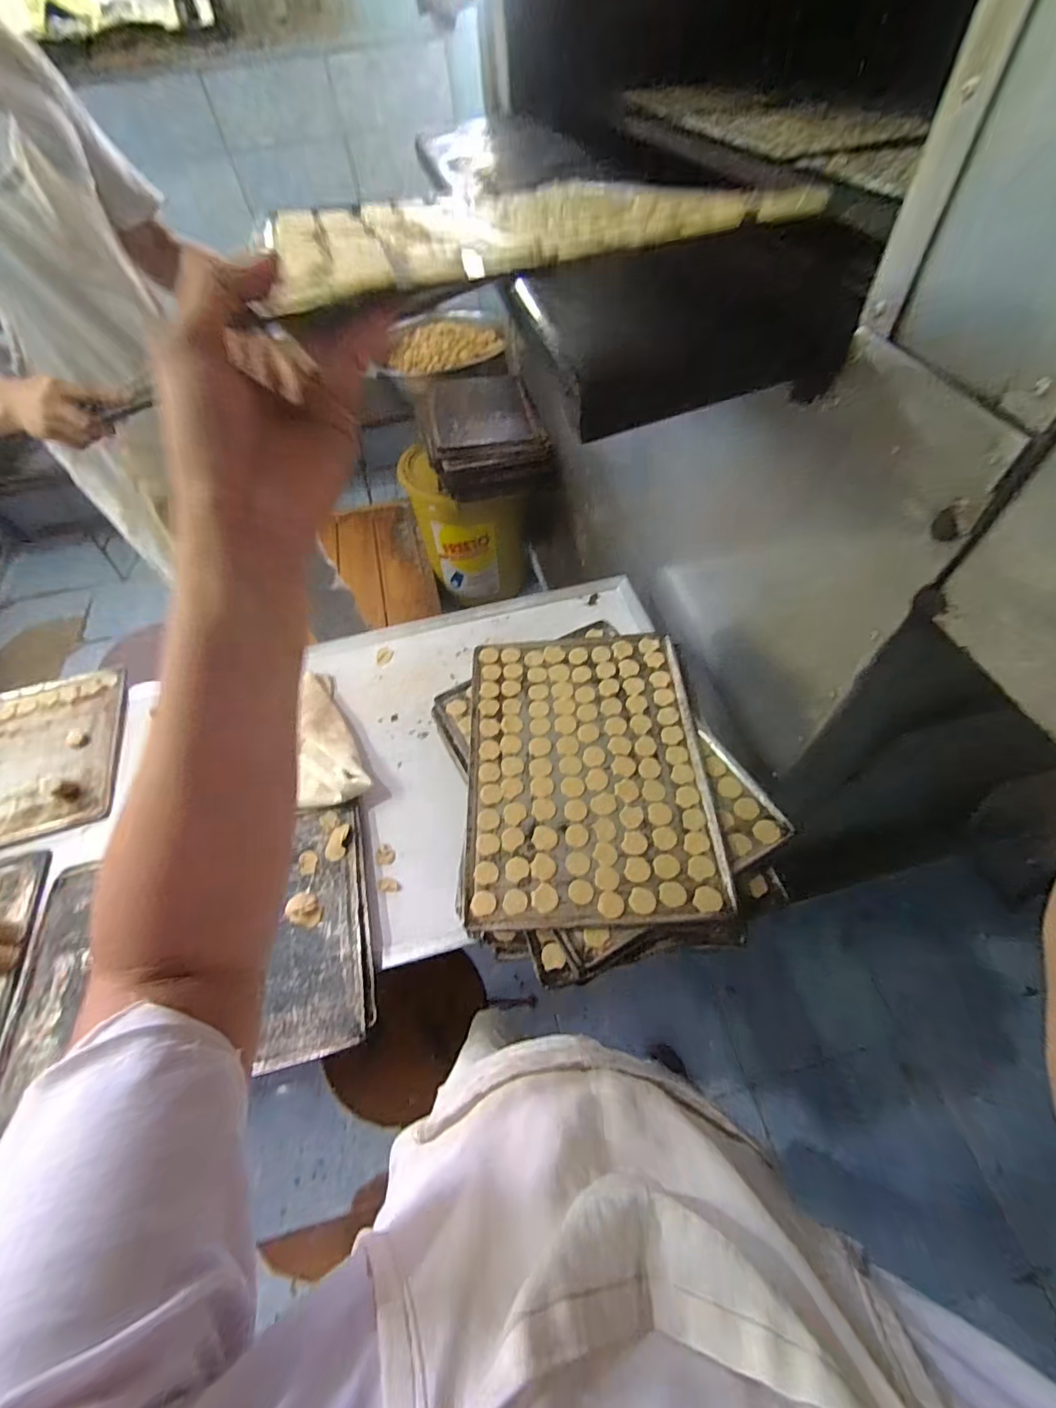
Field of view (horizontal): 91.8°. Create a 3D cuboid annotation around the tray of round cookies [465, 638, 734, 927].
[{"bbox_3d":[0.082,0.080,0.746,0.329,0.026,0.450,-4,52,3],"label":"tray of round cookies"}]

